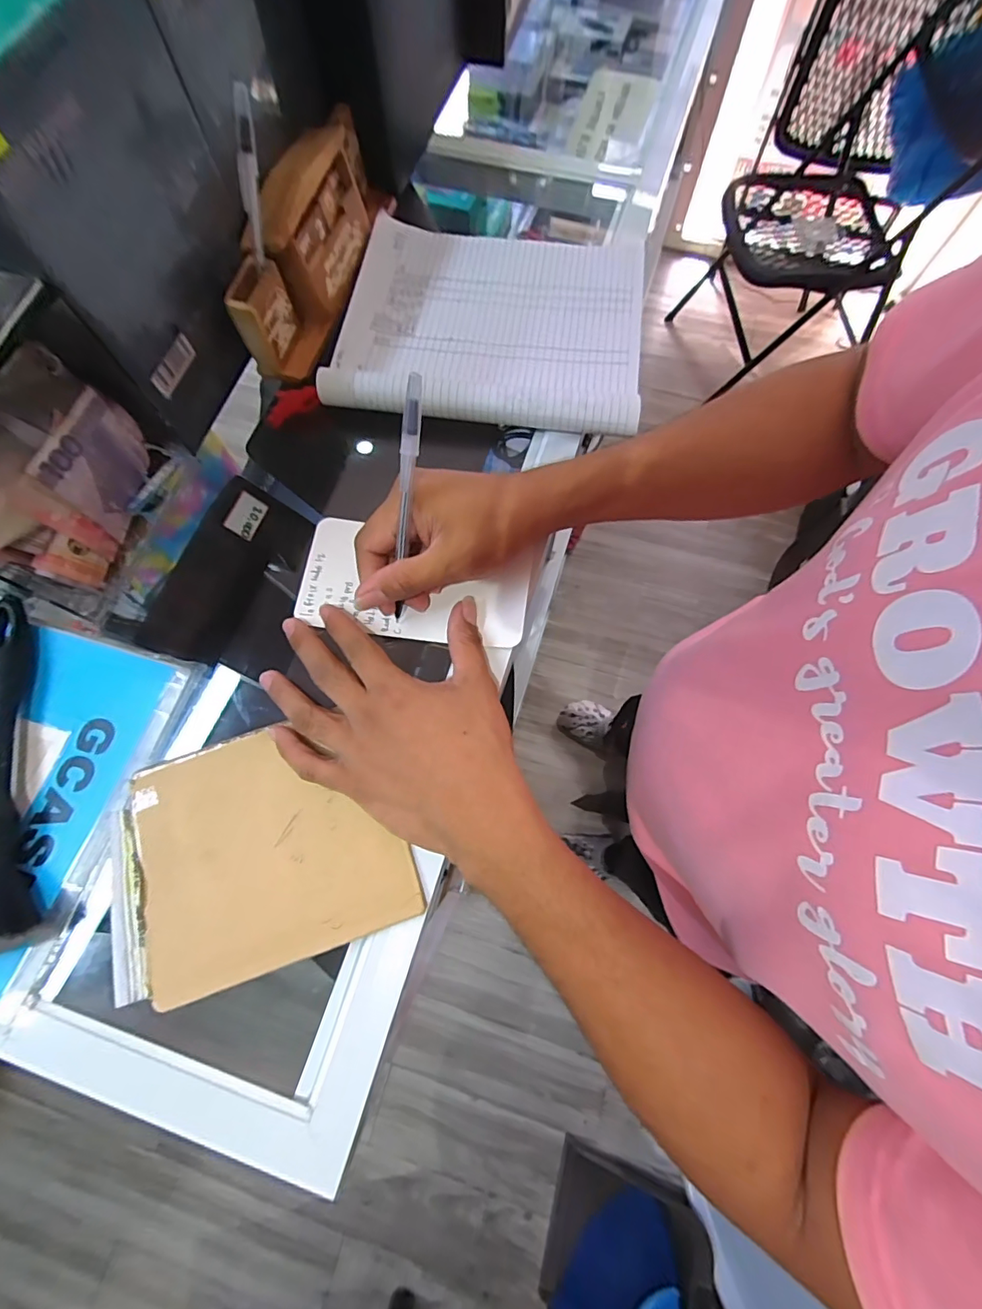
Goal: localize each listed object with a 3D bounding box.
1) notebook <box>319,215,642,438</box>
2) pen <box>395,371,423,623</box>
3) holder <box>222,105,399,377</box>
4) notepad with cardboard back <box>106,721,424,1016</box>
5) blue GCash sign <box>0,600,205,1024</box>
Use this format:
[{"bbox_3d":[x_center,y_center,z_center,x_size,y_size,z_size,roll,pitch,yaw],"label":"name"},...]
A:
[{"bbox_3d":[0.001,-0.285,0.415,0.246,0.023,0.211,6,72,3],"label":"notebook"},{"bbox_3d":[-0.051,-0.082,0.296,0.009,0.155,0.007,16,40,3],"label":"pen"},{"bbox_3d":[-0.145,-0.346,0.404,0.052,0.075,0.231,13,70,5],"label":"holder"},{"bbox_3d":[-0.139,0.115,0.300,0.165,0.015,0.134,-17,73,-4],"label":"notepad with cardboard back"},{"bbox_3d":[-0.328,0.080,0.314,0.198,0.007,0.215,18,74,3],"label":"blue GCash sign"}]

